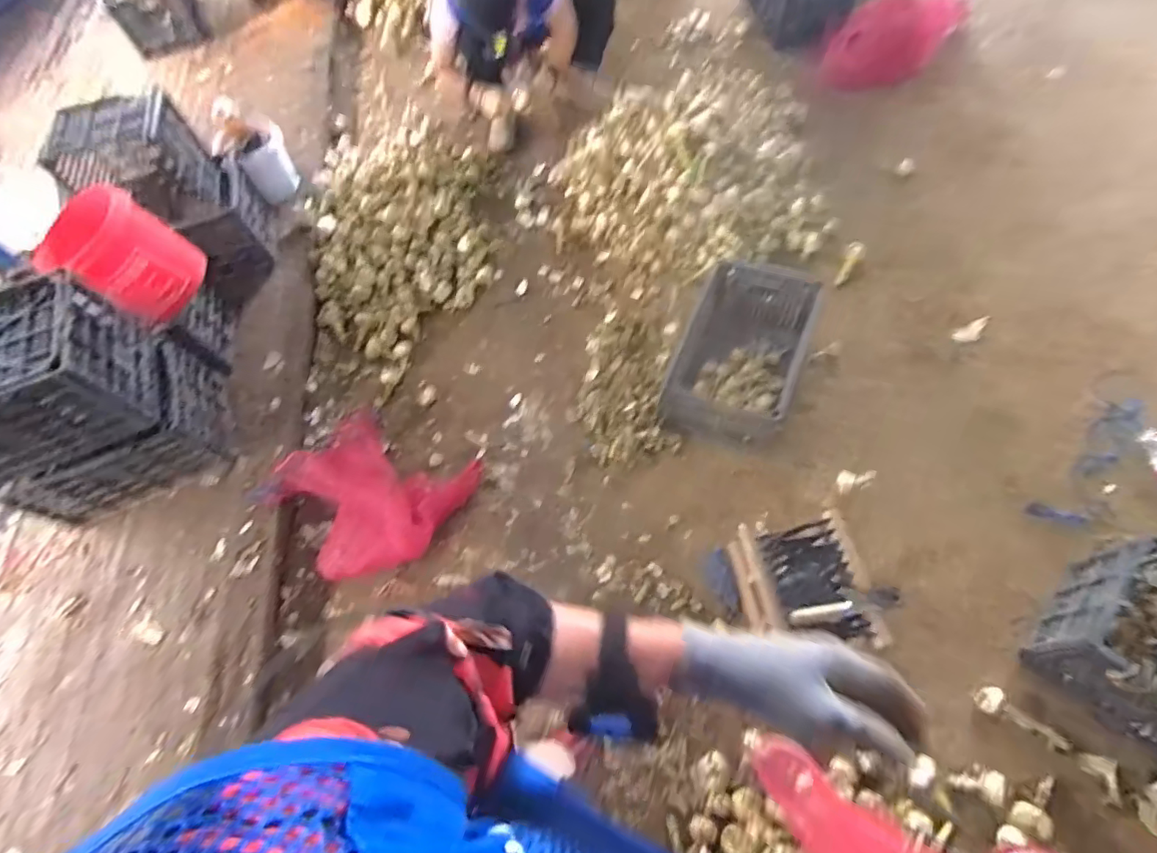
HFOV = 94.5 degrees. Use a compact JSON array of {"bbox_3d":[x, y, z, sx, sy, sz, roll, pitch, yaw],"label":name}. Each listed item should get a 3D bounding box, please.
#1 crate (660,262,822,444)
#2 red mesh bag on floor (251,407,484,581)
[{"bbox_3d":[0.444,-0.208,1.492,0.318,0.211,0.460,17,65,11],"label":"crate"},{"bbox_3d":[-0.558,0.165,1.381,0.475,0.152,0.405,24,67,14],"label":"red mesh bag on floor"}]

